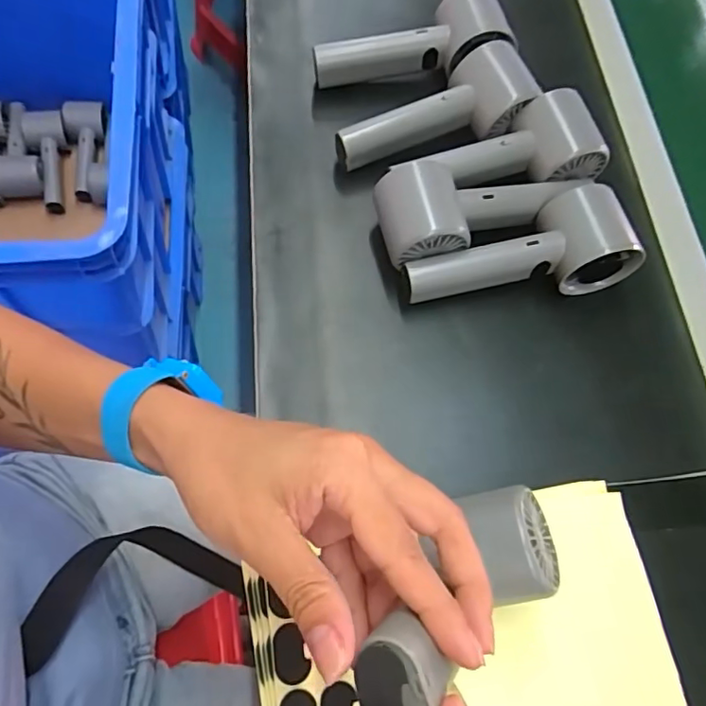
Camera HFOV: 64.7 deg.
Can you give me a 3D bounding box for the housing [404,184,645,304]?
[{"bbox_3d":[0.111,-0.069,0.383,0.154,0.051,0.066,-9,71,-8],"label":"housing"}]

